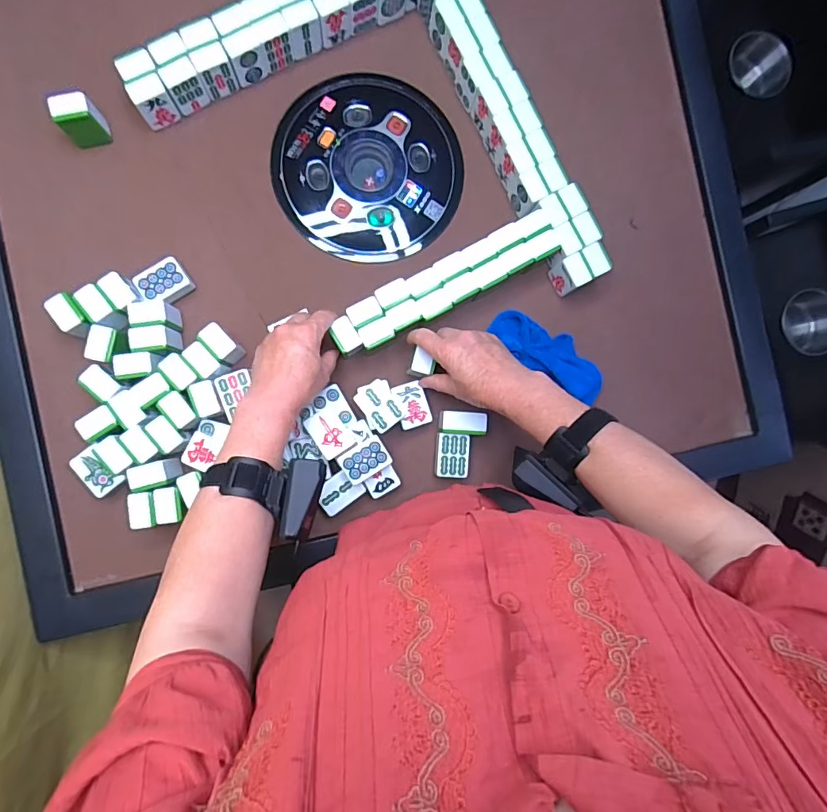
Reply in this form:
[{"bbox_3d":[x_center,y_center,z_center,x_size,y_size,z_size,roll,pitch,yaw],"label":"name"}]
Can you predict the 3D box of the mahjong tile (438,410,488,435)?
[{"bbox_3d":[0.058,0.020,0.565,0.056,0.029,0.027,4,88,-6],"label":"mahjong tile"}]

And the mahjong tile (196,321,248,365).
[{"bbox_3d":[-0.213,-0.067,0.532,0.027,0.055,0.041,-45,93,-6],"label":"mahjong tile"}]

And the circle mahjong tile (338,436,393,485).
[{"bbox_3d":[-0.054,0.062,0.535,0.053,0.027,0.035,-31,92,-6],"label":"circle mahjong tile"}]

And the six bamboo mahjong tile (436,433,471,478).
[{"bbox_3d":[0.047,0.059,0.566,0.040,0.021,0.051,6,88,-6],"label":"six bamboo mahjong tile"}]

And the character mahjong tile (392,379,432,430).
[{"bbox_3d":[-0.001,-0.001,0.566,0.037,0.023,0.053,-17,90,-7],"label":"character mahjong tile"}]

